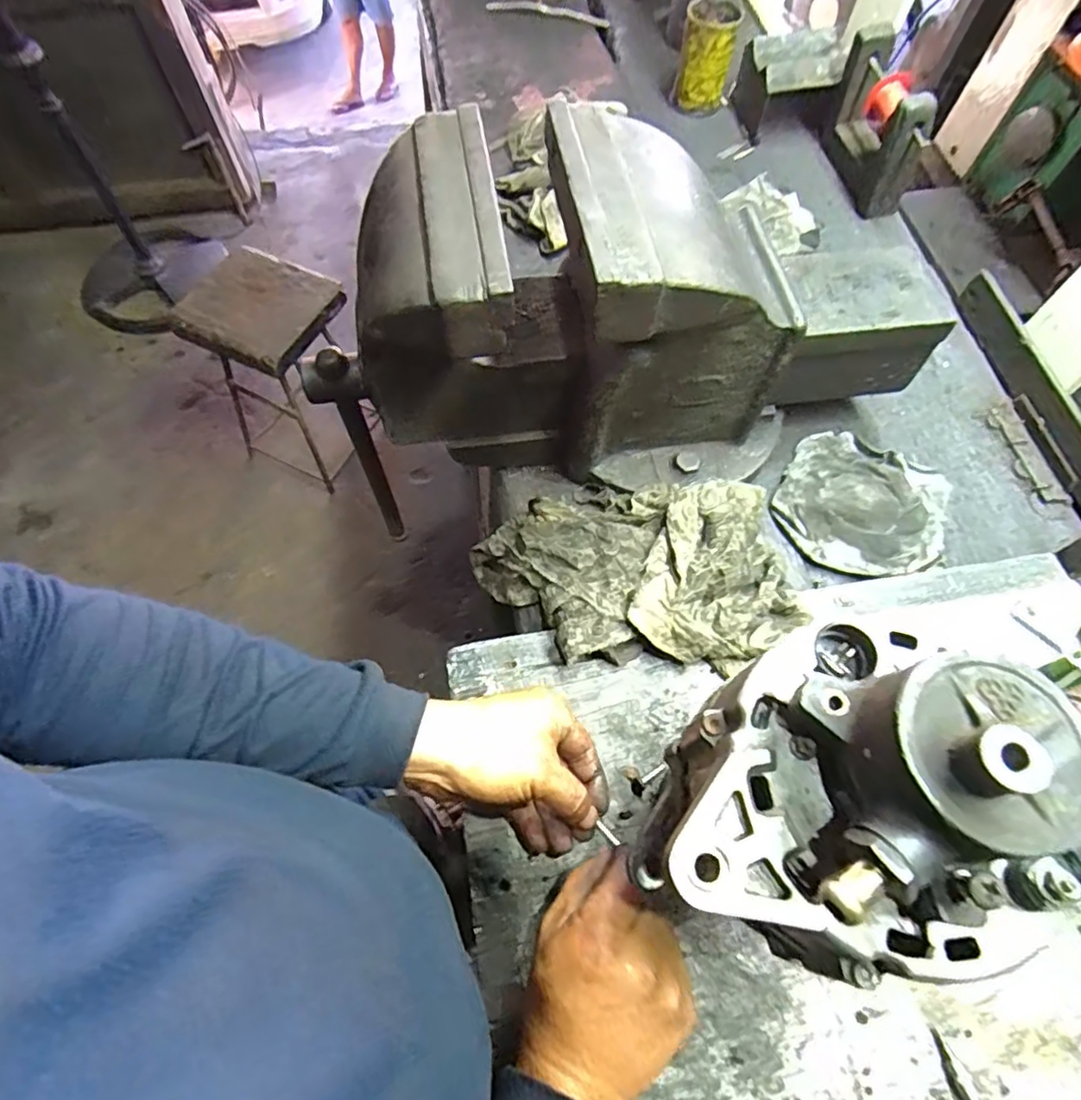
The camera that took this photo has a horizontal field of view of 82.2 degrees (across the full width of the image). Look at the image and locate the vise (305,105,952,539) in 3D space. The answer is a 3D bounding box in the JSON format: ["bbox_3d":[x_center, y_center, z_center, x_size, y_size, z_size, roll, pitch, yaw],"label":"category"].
[{"bbox_3d":[0.076,-0.207,0.548,0.552,0.261,0.193,-16,64,-9],"label":"vise"}]

